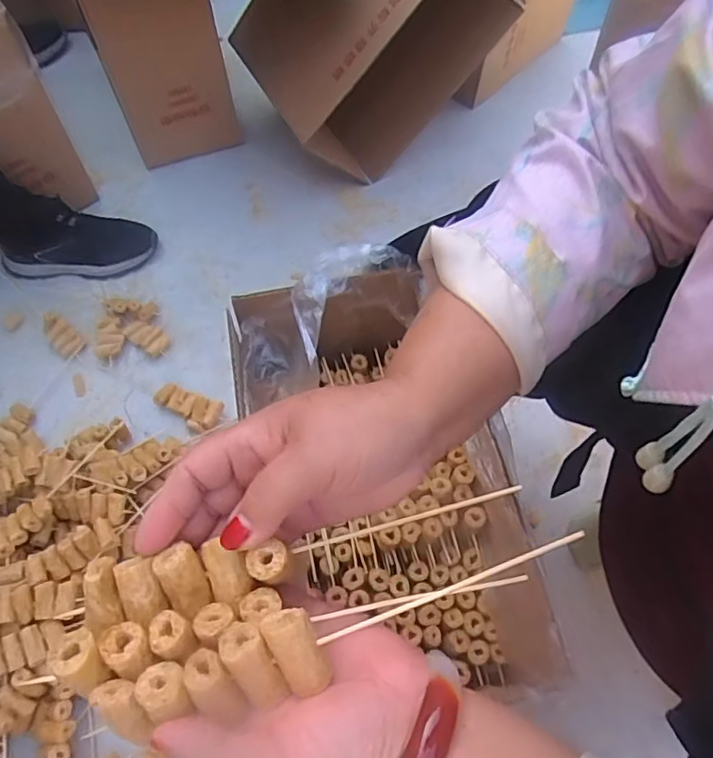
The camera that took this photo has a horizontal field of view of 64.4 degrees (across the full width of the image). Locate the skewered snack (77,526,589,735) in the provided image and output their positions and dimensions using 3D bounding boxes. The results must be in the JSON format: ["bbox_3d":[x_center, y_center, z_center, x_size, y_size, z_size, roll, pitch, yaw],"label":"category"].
[{"bbox_3d":[-0.005,0.107,0.243,0.208,0.022,0.032,-18,63,-4],"label":"skewered snack"}]

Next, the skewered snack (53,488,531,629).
[{"bbox_3d":[-0.035,0.082,0.266,0.188,0.020,0.028,-14,62,-1],"label":"skewered snack"}]

